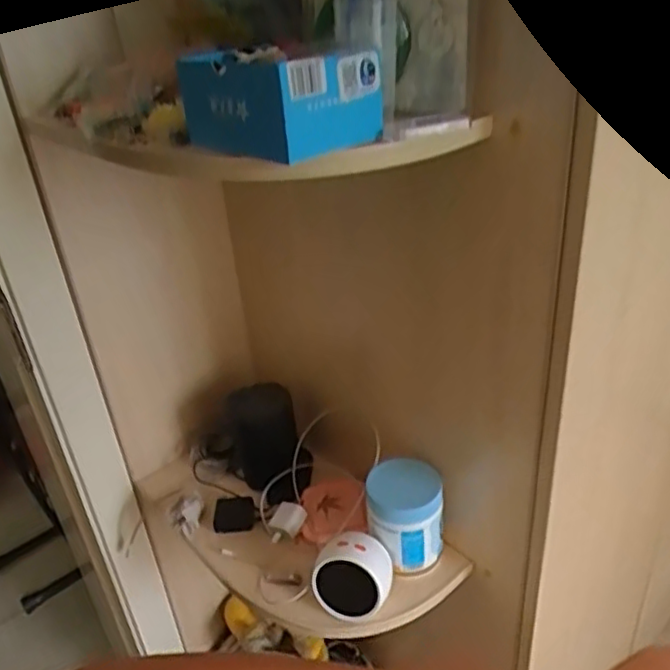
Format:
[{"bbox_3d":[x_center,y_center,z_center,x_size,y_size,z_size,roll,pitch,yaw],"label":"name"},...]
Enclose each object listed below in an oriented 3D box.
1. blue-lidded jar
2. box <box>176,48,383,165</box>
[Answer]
[{"bbox_3d":[0.090,0.230,0.810,0.095,0.119,0.086,-1,30,8],"label":"blue-lidded jar"},{"bbox_3d":[-0.047,-0.191,0.511,0.106,0.066,0.133,-29,37,-35],"label":"box"}]

